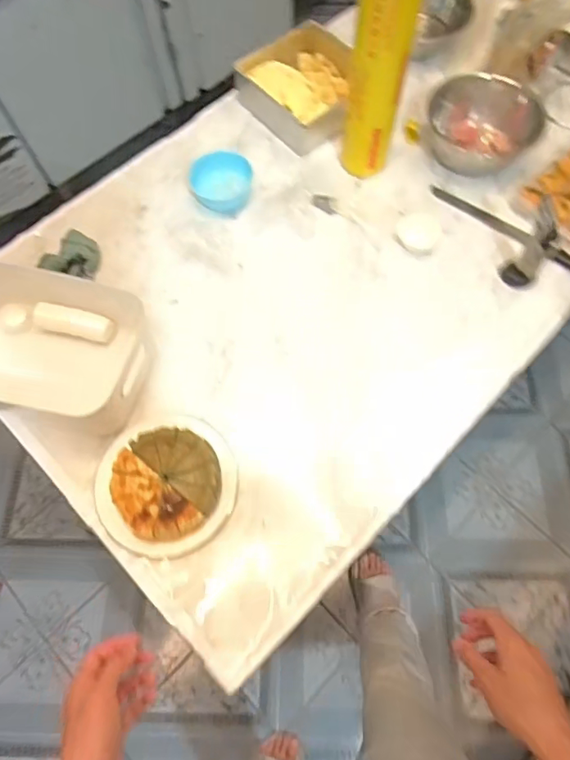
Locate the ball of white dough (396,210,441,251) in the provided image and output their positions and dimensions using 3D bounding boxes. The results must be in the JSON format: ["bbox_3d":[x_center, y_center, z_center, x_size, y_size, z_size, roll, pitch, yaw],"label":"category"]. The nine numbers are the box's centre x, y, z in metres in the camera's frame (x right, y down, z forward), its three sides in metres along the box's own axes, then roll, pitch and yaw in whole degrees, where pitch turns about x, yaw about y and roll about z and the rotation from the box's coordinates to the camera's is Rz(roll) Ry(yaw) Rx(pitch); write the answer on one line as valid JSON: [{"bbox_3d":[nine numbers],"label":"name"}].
[{"bbox_3d":[0.235,-0.260,0.887,0.072,0.033,0.068,0,71,0],"label":"ball of white dough"}]

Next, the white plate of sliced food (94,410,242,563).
[{"bbox_3d":[-0.168,0.145,0.717,0.190,0.059,0.192,0,67,0],"label":"white plate of sliced food"}]

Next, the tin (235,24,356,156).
[{"bbox_3d":[0.043,-0.588,1.002,0.222,0.074,0.218,-41,72,-15],"label":"tin"}]

